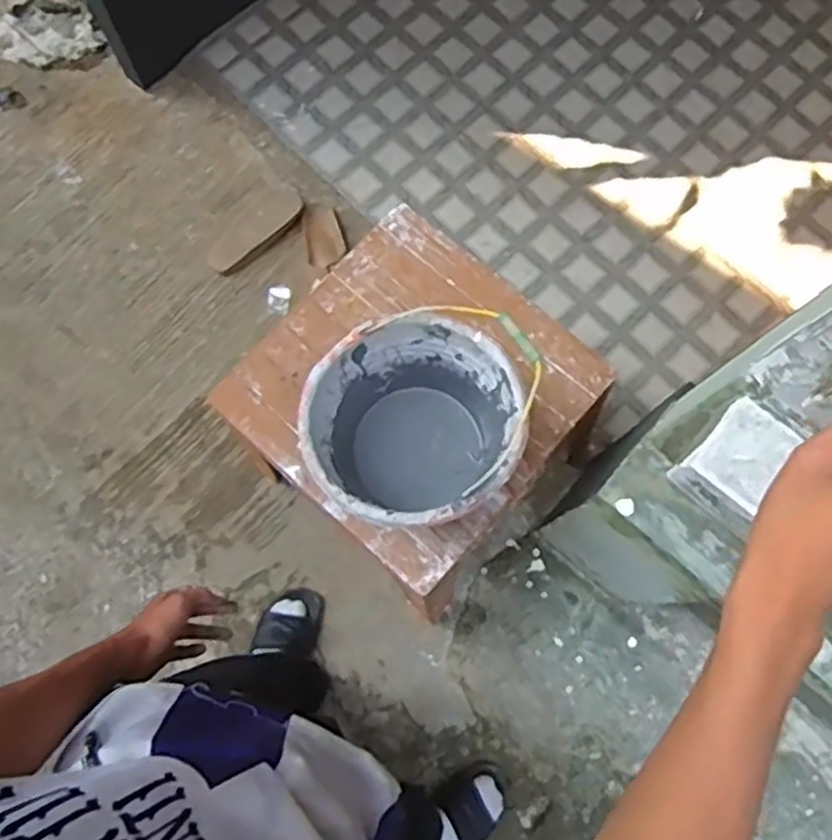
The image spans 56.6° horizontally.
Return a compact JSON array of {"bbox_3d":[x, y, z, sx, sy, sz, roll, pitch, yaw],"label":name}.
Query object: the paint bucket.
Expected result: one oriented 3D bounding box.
[{"bbox_3d":[-0.002,0.015,1.048,0.270,0.251,0.266,0,76,0],"label":"paint bucket"}]

